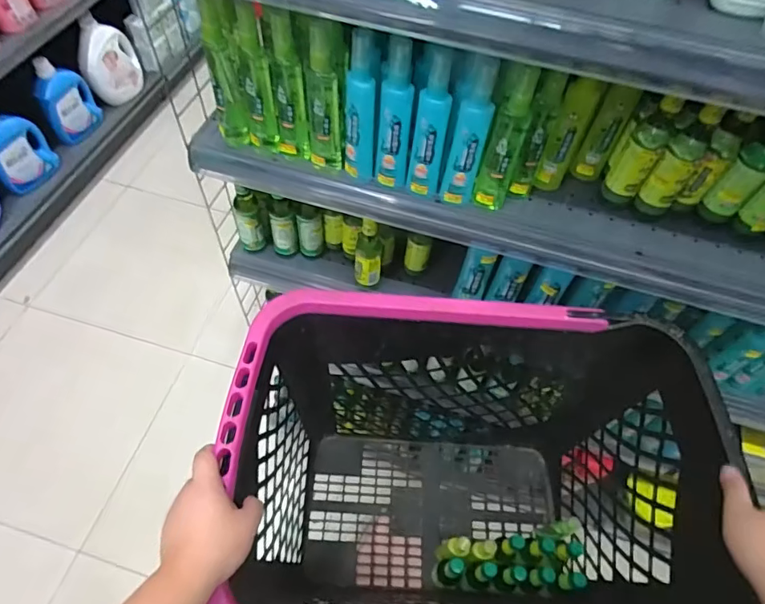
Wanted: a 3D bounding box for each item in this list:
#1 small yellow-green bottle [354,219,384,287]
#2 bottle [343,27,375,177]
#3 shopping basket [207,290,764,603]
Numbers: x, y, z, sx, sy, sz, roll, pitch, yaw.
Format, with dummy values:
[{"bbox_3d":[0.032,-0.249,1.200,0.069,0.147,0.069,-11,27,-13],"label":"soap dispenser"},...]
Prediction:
[{"bbox_3d":[-0.020,-0.073,0.734,0.042,0.121,0.038,2,58,-2],"label":"small yellow-green bottle"},{"bbox_3d":[-0.025,-0.206,0.531,0.032,0.166,0.028,-2,58,-5],"label":"bottle"},{"bbox_3d":[0.098,0.266,0.724,0.545,0.455,0.382,-2,58,-5],"label":"shopping basket"}]

